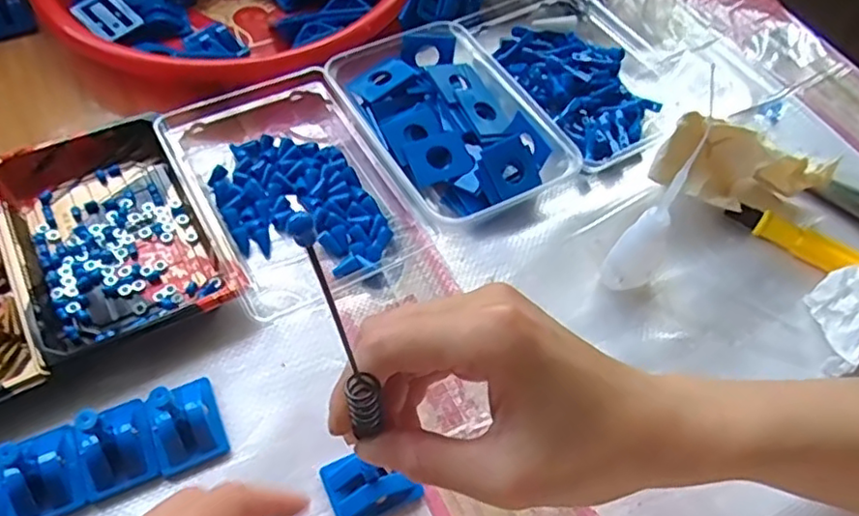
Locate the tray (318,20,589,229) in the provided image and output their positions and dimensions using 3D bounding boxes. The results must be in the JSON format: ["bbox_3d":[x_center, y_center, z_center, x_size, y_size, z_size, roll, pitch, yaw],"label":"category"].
[{"bbox_3d":[0.012,-0.093,0.436,0.111,0.030,0.161,-26,61,-19],"label":"tray"}]

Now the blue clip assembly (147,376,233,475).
[{"bbox_3d":[-0.125,0.083,0.323,0.033,0.022,0.042,-20,59,-16],"label":"blue clip assembly"}]

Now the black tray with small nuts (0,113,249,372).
[{"bbox_3d":[-0.190,-0.016,0.381,0.103,0.020,0.158,-26,61,-19],"label":"black tray with small nuts"}]

